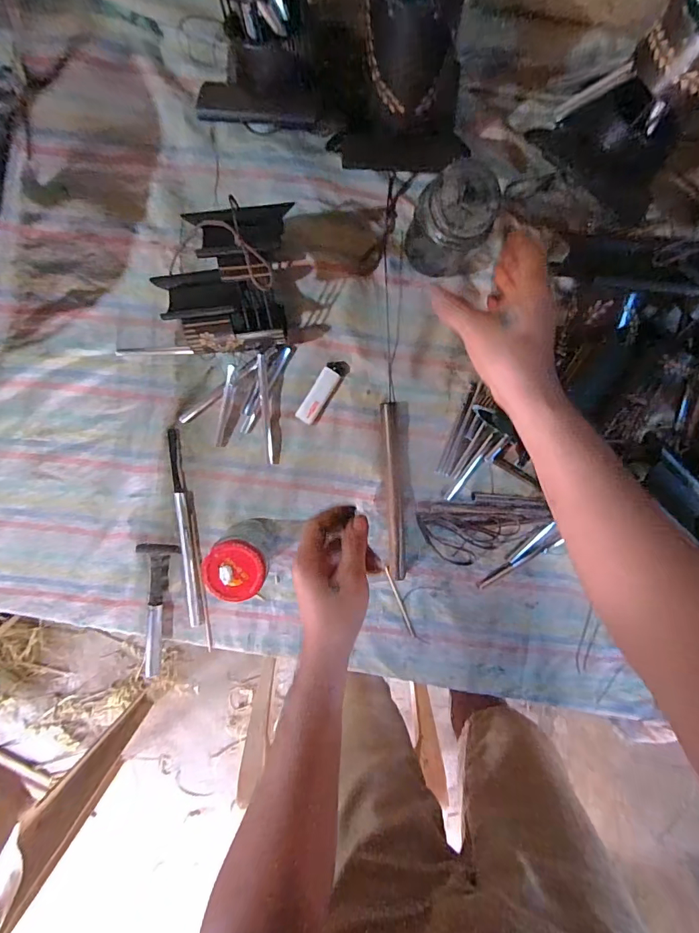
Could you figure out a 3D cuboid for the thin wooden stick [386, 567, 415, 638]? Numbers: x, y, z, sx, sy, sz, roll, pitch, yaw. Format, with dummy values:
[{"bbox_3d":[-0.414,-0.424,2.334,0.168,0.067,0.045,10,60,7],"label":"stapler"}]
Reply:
[{"bbox_3d":[0.064,0.170,0.561,0.006,0.004,0.103,-21,102,1],"label":"thin wooden stick"}]

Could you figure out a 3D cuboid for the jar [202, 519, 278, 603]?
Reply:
[{"bbox_3d":[-0.120,0.099,0.501,0.062,0.098,0.064,0,96,-1],"label":"jar"}]

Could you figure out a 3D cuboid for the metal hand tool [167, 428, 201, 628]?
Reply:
[{"bbox_3d":[-0.200,0.078,0.542,0.014,0.007,0.241,-4,96,-1],"label":"metal hand tool"}]

